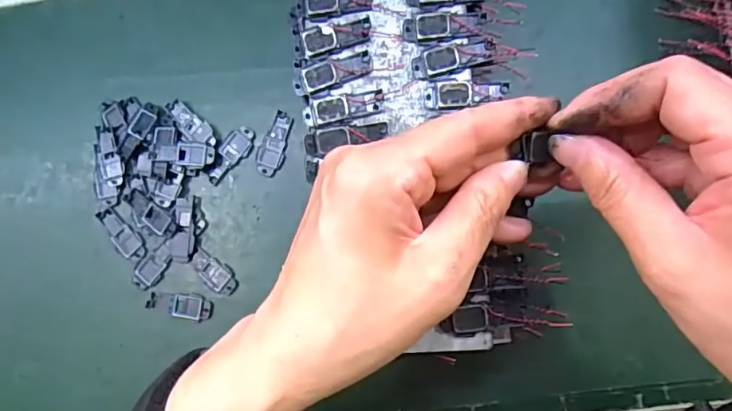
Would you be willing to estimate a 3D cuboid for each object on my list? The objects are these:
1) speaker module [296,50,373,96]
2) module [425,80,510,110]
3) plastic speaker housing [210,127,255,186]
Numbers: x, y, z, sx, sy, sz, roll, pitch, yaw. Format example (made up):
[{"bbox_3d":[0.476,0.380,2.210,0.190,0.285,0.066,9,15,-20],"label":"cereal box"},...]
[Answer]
[{"bbox_3d":[-0.016,-0.066,0.269,0.039,0.007,0.014,-13,84,5],"label":"speaker module"},{"bbox_3d":[0.049,-0.053,0.261,0.039,0.006,0.014,-4,85,6],"label":"module"},{"bbox_3d":[-0.084,-0.031,0.333,0.015,0.004,0.040,36,92,8],"label":"plastic speaker housing"}]

